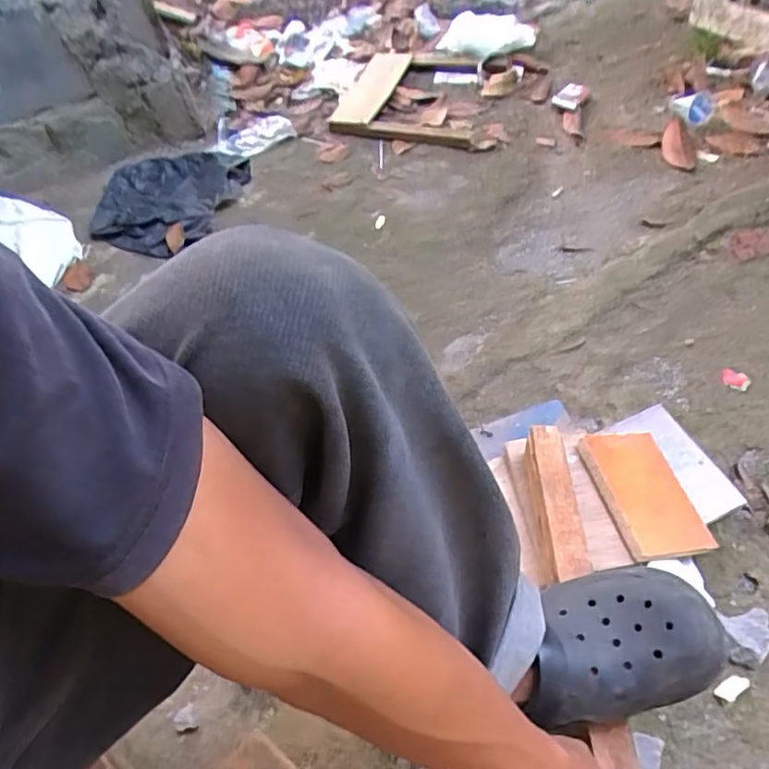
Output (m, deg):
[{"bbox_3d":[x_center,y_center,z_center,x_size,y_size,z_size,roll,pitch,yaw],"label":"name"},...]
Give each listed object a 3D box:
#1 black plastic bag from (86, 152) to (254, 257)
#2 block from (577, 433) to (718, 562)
[{"bbox_3d":[-0.475,-0.397,1.338,0.316,0.061,0.306,15,54,20],"label":"black plastic bag"},{"bbox_3d":[0.322,0.132,0.761,0.116,0.016,0.168,-3,52,-18],"label":"block"}]

